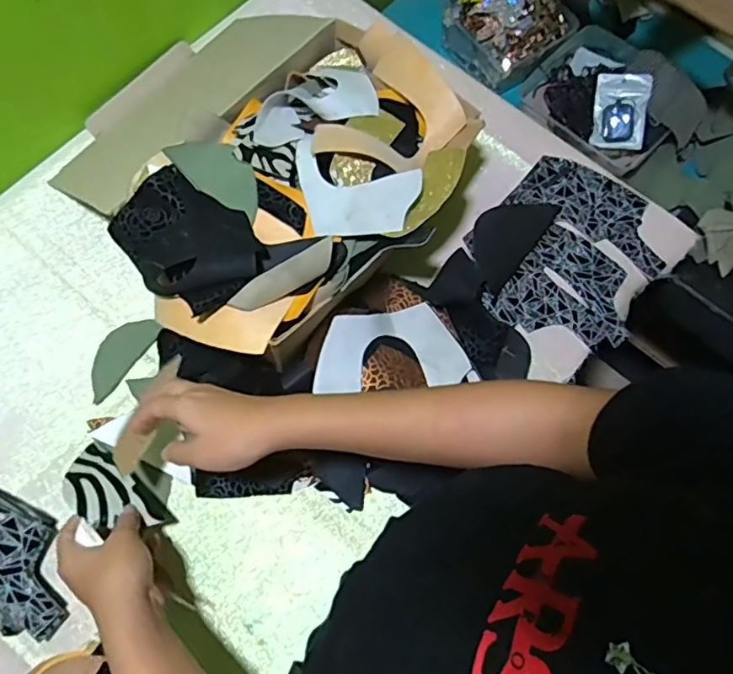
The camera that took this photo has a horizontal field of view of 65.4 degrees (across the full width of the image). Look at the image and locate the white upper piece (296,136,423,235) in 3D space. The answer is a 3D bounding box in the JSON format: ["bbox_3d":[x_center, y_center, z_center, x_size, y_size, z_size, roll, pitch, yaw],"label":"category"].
[{"bbox_3d":[-0.016,-0.135,0.528,0.120,0.030,0.079,20,71,4],"label":"white upper piece"}]

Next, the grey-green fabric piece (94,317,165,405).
[{"bbox_3d":[-0.257,0.018,0.592,0.041,0.005,0.097,30,65,6],"label":"grey-green fabric piece"}]

